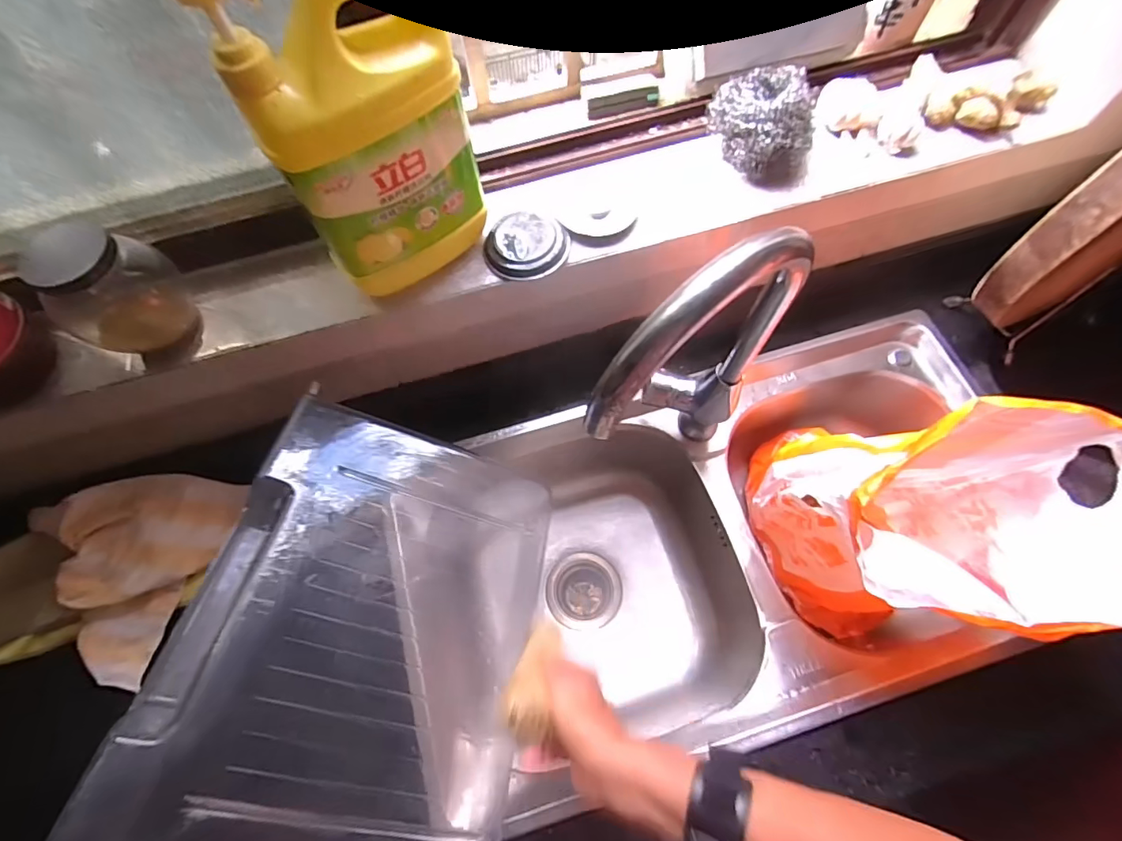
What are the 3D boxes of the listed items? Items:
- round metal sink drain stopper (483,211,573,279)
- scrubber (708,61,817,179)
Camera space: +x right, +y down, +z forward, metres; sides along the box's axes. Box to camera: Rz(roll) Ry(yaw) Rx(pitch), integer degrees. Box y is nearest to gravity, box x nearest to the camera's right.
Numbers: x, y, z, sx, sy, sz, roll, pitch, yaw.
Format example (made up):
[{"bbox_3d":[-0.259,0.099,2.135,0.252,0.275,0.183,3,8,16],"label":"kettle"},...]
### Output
[{"bbox_3d":[-0.034,-0.169,0.481,0.075,0.019,0.070,-1,67,1],"label":"round metal sink drain stopper"},{"bbox_3d":[0.208,-0.307,0.507,0.081,0.066,0.099,-35,70,-13],"label":"scrubber"}]

